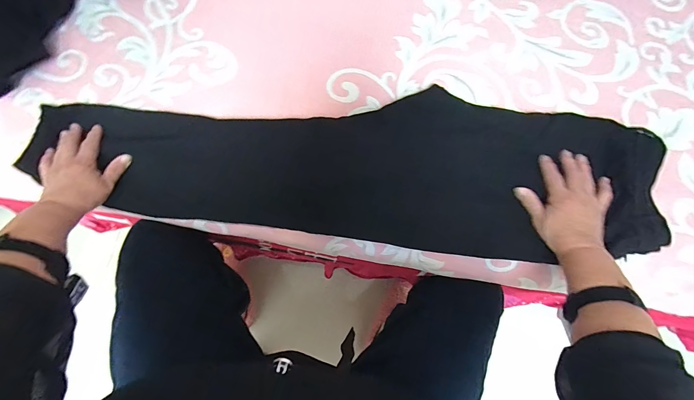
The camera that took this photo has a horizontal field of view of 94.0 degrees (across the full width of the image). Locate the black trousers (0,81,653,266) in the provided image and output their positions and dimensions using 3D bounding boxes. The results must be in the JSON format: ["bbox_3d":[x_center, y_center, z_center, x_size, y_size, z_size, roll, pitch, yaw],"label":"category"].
[{"bbox_3d":[-0.020,-0.048,0.494,0.931,0.049,0.229,2,76,2],"label":"black trousers"}]

